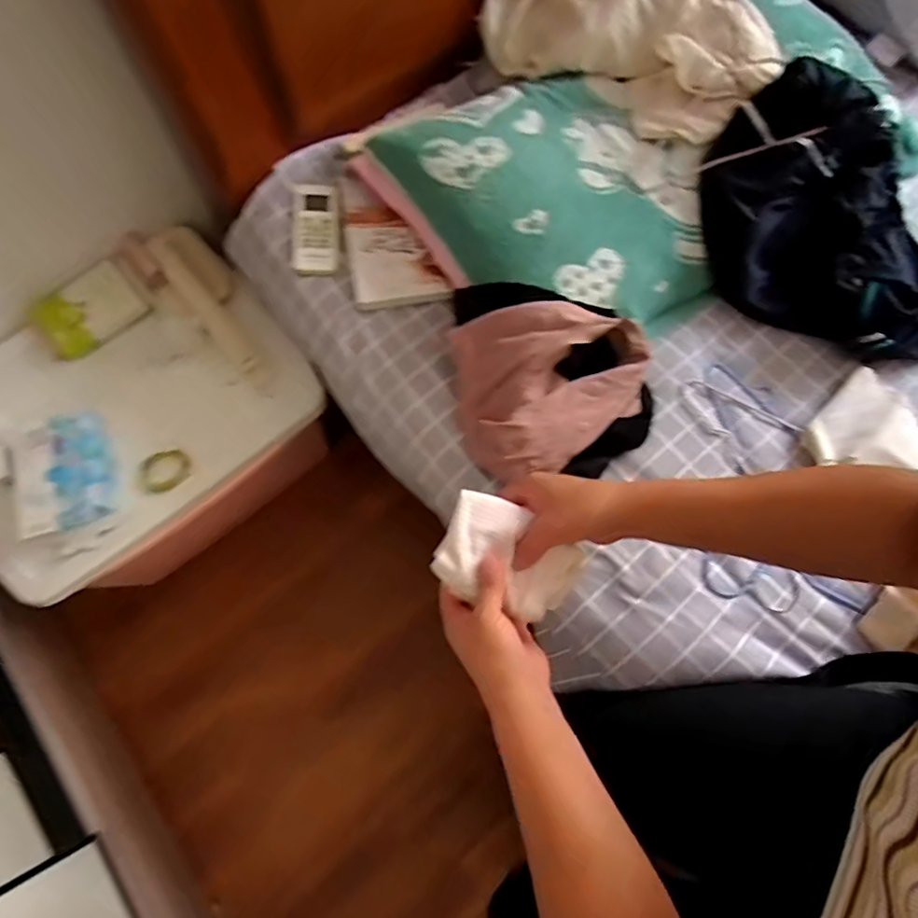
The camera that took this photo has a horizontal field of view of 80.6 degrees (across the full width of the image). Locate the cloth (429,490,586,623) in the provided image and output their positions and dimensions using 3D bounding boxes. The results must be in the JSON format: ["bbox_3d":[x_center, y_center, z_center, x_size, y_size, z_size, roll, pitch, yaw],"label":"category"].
[{"bbox_3d":[0.044,0.085,0.465,0.117,0.029,0.085,23,72,6],"label":"cloth"}]

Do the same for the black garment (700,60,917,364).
[{"bbox_3d":[0.506,-0.321,0.698,0.379,0.134,0.309,28,73,8],"label":"black garment"}]

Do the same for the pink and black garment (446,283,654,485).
[{"bbox_3d":[0.113,-0.102,0.644,0.229,0.087,0.227,0,71,-1],"label":"pink and black garment"}]

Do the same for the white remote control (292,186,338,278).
[{"bbox_3d":[-0.195,-0.312,0.729,0.053,0.019,0.131,-4,71,-3],"label":"white remote control"}]

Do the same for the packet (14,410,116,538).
[{"bbox_3d":[-0.571,0.022,0.784,0.111,0.054,0.174,-14,72,-6],"label":"packet"}]

